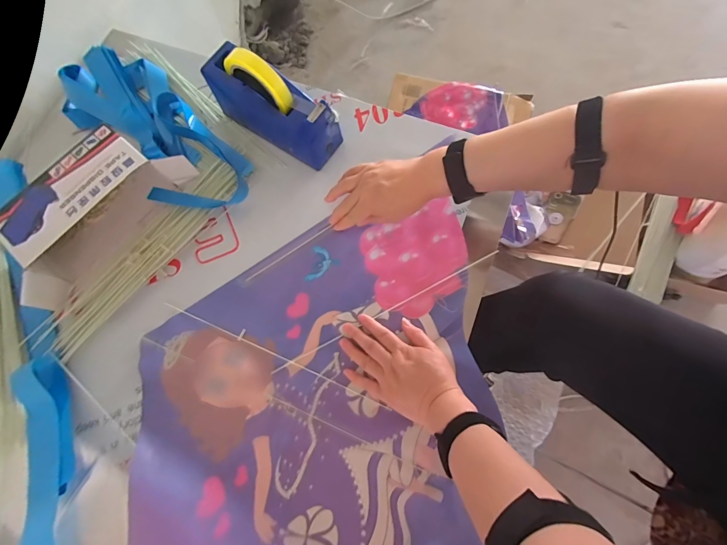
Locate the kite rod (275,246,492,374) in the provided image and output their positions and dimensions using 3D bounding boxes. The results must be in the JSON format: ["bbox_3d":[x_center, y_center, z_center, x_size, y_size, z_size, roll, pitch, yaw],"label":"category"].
[{"bbox_3d":[0.033,0.053,0.486,0.358,0.010,0.006,-28,76,-3],"label":"kite rod"}]

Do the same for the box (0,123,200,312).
[{"bbox_3d":[-0.400,-0.098,0.507,0.128,0.073,0.271,39,79,11],"label":"box"}]

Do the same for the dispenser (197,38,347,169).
[{"bbox_3d":[-0.136,-0.253,0.514,0.197,0.129,0.065,31,78,9],"label":"dispenser"}]

